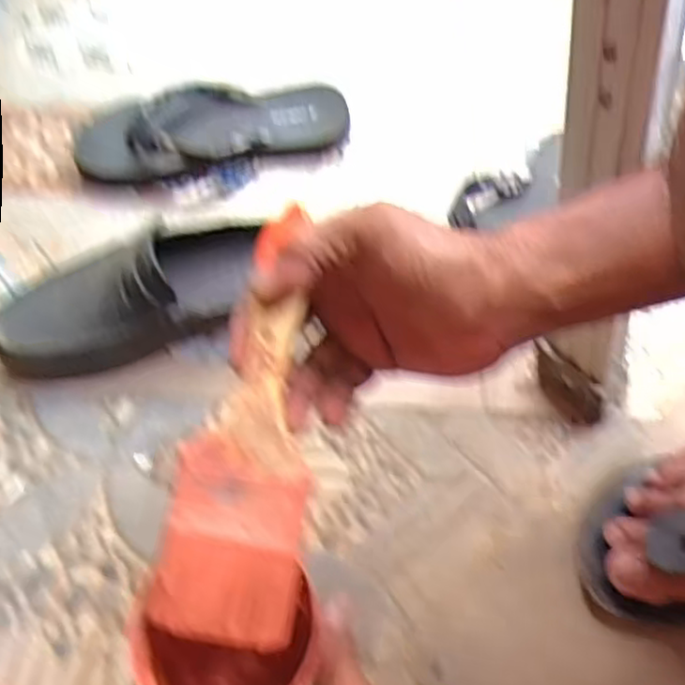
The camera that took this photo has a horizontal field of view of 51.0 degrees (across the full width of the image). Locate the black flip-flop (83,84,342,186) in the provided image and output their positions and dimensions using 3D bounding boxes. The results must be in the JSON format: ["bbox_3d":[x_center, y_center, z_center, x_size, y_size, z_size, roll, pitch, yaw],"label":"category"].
[{"bbox_3d":[-0.125,-0.207,0.670,0.247,0.049,0.097,-13,61,-7],"label":"black flip-flop"}]

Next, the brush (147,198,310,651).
[{"bbox_3d":[-0.042,0.039,0.334,0.062,0.015,0.192,8,83,5],"label":"brush"}]

